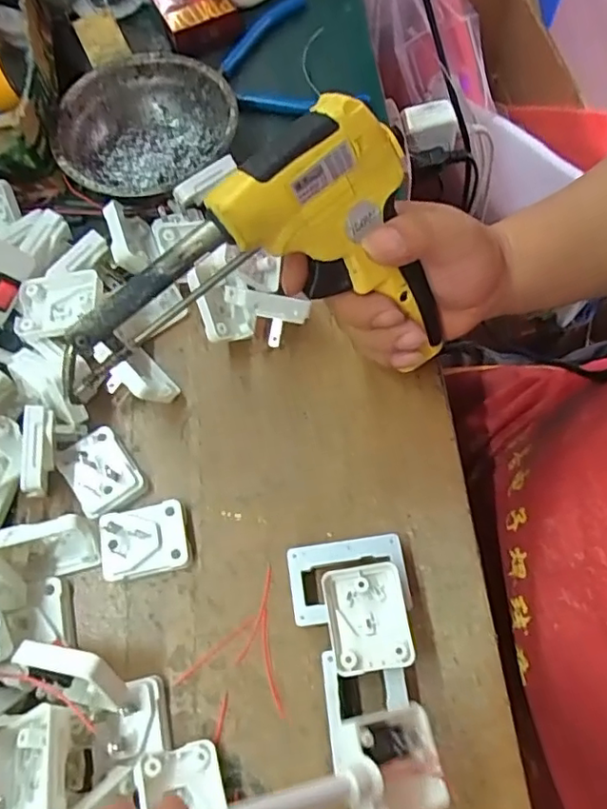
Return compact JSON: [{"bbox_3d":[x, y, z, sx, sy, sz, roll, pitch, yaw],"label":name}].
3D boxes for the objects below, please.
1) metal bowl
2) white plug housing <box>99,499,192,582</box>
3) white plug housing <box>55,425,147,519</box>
[{"bbox_3d":[-0.114,-0.197,0.420,0.125,0.035,0.120,-1,68,2],"label":"metal bowl"},{"bbox_3d":[-0.088,0.075,0.323,0.045,0.017,0.038,-12,68,-2],"label":"white plug housing"},{"bbox_3d":[-0.119,0.038,0.338,0.037,0.012,0.048,-35,70,-11],"label":"white plug housing"}]

